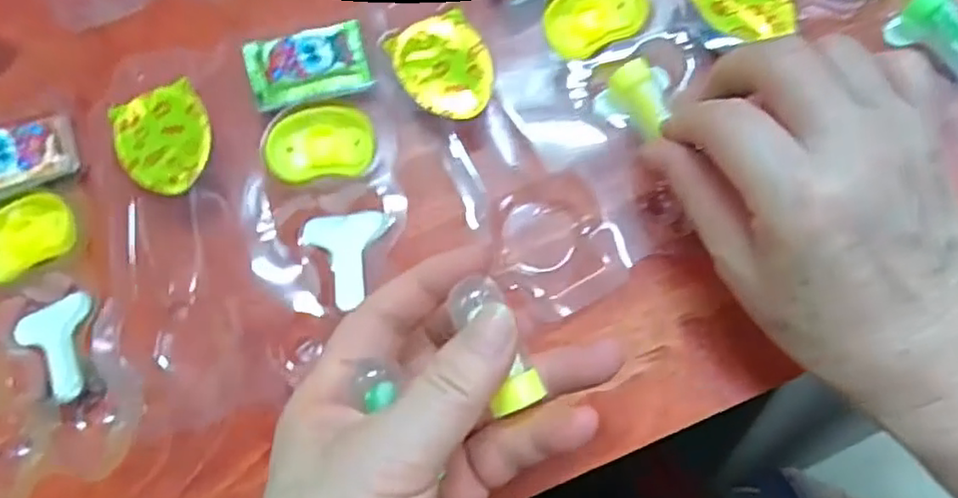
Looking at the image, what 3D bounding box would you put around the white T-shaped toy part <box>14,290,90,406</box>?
[{"bbox_3d":[-0.177,0.044,0.287,0.036,0.006,0.041,-23,78,-2],"label":"white T-shaped toy part"}]

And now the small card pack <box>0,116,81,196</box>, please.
[{"bbox_3d":[-0.212,-0.040,0.302,0.056,0.004,0.032,-15,78,-1],"label":"small card pack"}]

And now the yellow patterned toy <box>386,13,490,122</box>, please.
[{"bbox_3d":[-0.014,-0.080,0.299,0.038,0.011,0.050,-30,78,-4],"label":"yellow patterned toy"}]

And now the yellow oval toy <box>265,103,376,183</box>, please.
[{"bbox_3d":[-0.069,-0.047,0.297,0.045,0.009,0.032,-11,78,0],"label":"yellow oval toy"}]

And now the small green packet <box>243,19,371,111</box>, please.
[{"bbox_3d":[-0.077,-0.083,0.306,0.052,0.006,0.032,-12,78,0],"label":"small green packet"}]

